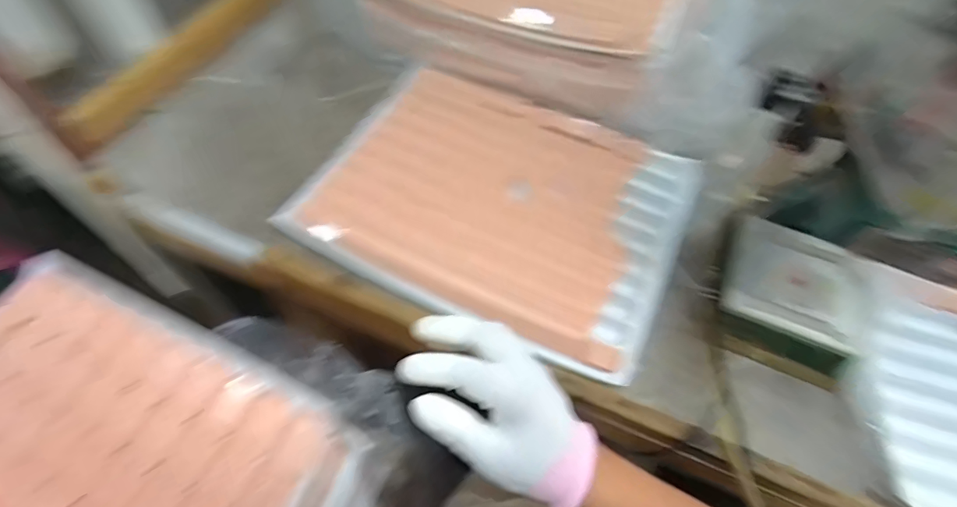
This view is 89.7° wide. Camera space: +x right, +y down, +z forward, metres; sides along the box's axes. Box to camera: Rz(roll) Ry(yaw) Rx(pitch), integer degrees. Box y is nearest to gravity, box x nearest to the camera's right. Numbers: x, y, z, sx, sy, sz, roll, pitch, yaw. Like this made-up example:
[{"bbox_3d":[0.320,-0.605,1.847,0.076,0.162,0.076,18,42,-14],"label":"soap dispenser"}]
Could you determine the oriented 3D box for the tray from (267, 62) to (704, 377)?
[{"bbox_3d":[0.030,-0.064,0.543,0.385,0.017,0.298,24,61,12],"label":"tray"}]

